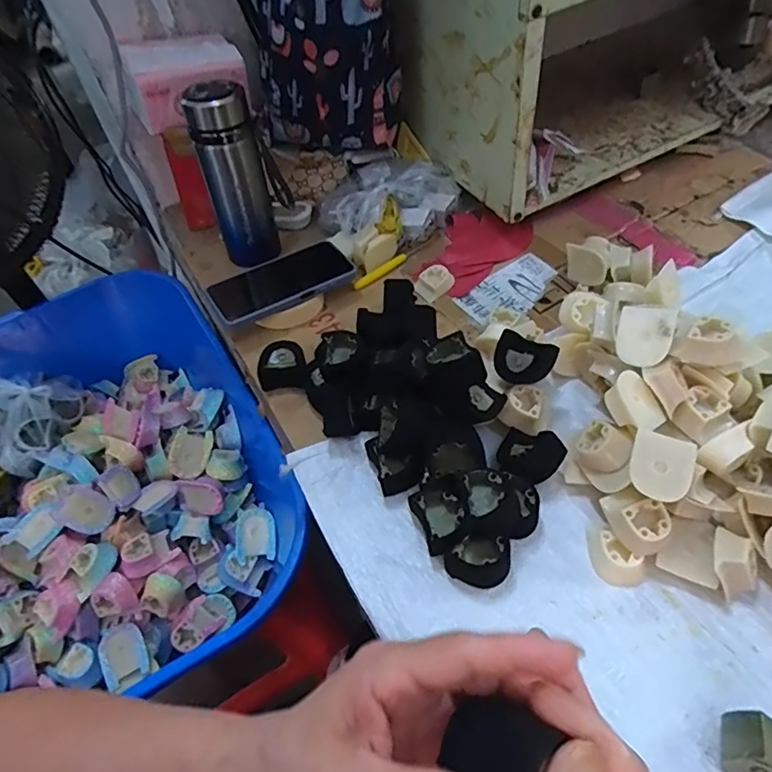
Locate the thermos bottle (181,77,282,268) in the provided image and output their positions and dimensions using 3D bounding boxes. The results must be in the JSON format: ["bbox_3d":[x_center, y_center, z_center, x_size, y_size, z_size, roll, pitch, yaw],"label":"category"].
[{"bbox_3d":[-0.176,-0.242,0.620,0.075,0.201,0.073,-17,52,-8],"label":"thermos bottle"}]

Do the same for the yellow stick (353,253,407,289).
[{"bbox_3d":[-0.005,-0.143,0.650,0.081,0.011,0.011,-35,57,-21],"label":"yellow stick"}]

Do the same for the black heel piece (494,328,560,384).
[{"bbox_3d":[0.124,-0.022,0.472,0.048,0.029,0.043,17,88,21],"label":"black heel piece"}]

